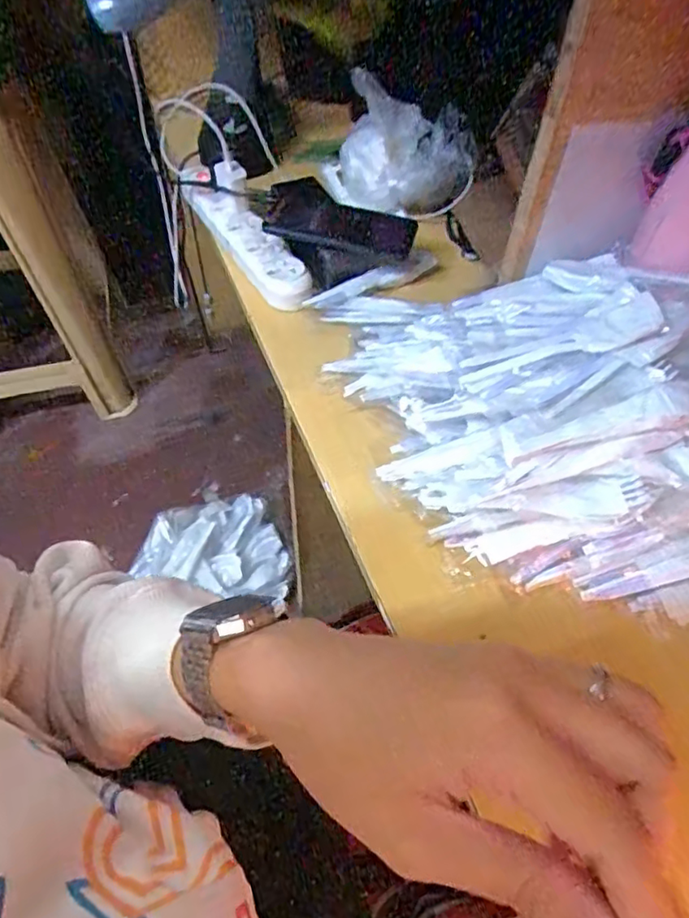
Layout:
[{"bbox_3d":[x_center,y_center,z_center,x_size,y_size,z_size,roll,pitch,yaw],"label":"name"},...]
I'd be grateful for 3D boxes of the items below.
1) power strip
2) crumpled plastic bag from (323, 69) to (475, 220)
[{"bbox_3d":[-0.128,-0.266,0.680,0.055,0.042,0.271,-27,59,-20],"label":"power strip"},{"bbox_3d":[0.059,-0.376,0.727,0.136,0.124,0.156,-13,56,-12],"label":"crumpled plastic bag"}]

